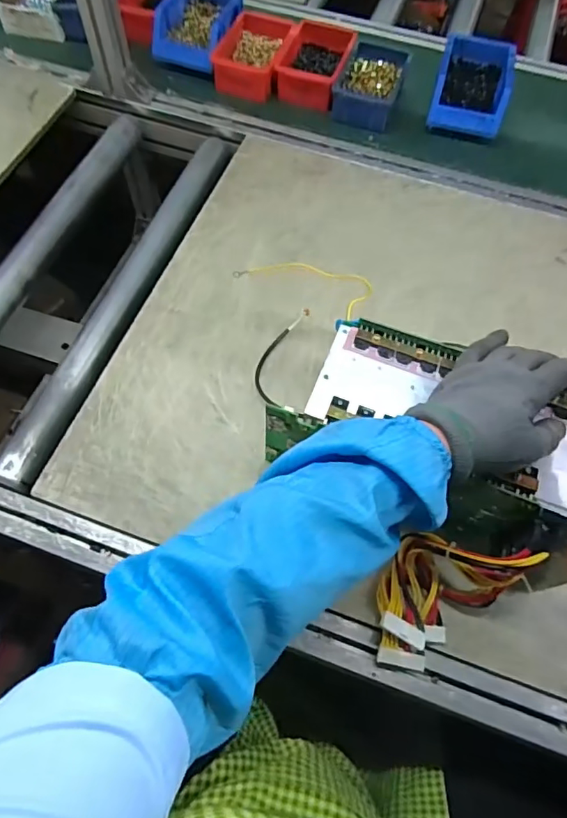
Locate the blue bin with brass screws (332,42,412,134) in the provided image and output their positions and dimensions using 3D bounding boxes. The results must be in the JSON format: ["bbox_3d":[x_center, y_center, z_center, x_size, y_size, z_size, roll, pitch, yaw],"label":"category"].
[{"bbox_3d":[0.135,-0.502,0.798,0.093,0.053,0.141,18,64,7],"label":"blue bin with brass screws"}]

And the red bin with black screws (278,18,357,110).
[{"bbox_3d":[0.054,-0.552,0.821,0.097,0.054,0.155,18,64,7],"label":"red bin with black screws"}]

